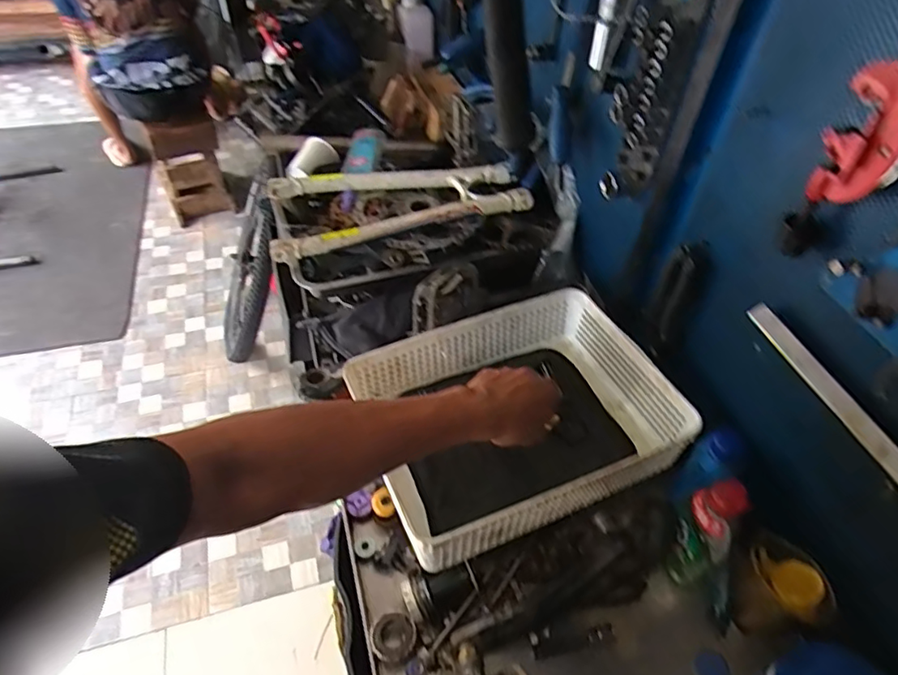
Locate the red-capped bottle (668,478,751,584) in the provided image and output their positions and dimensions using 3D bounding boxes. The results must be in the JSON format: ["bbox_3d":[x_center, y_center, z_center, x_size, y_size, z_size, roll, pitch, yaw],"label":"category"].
[{"bbox_3d":[0.261,0.200,0.577,0.051,0.166,0.050,1,47,-1],"label":"red-capped bottle"}]

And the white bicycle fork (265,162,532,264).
[{"bbox_3d":[-0.083,-0.213,0.855,0.379,0.037,0.171,-12,49,-13],"label":"white bicycle fork"}]

